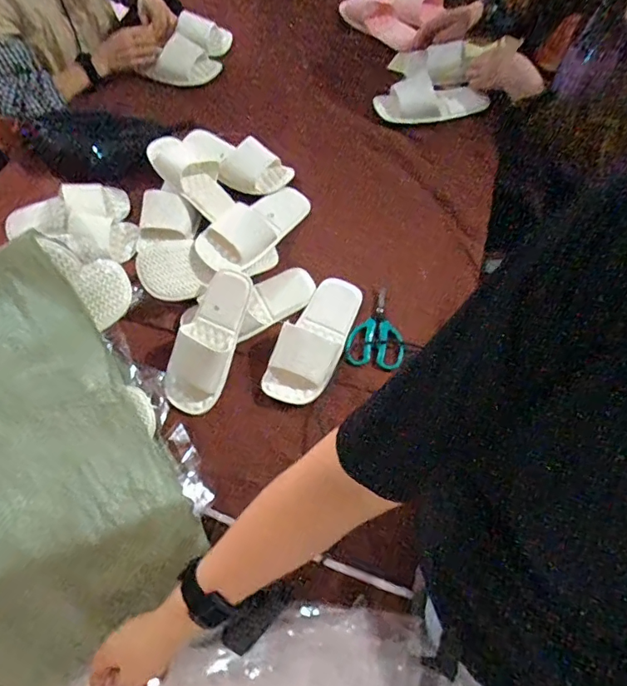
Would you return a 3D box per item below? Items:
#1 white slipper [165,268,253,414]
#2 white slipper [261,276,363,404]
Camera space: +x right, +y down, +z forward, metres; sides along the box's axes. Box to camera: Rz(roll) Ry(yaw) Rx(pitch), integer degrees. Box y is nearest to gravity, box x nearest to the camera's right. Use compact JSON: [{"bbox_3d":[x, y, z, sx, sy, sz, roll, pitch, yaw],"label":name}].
[{"bbox_3d":[-0.163,-0.007,0.743,0.092,0.055,0.232,17,80,11],"label":"white slipper"},{"bbox_3d":[0.004,-0.013,0.747,0.093,0.049,0.222,22,68,13],"label":"white slipper"}]

